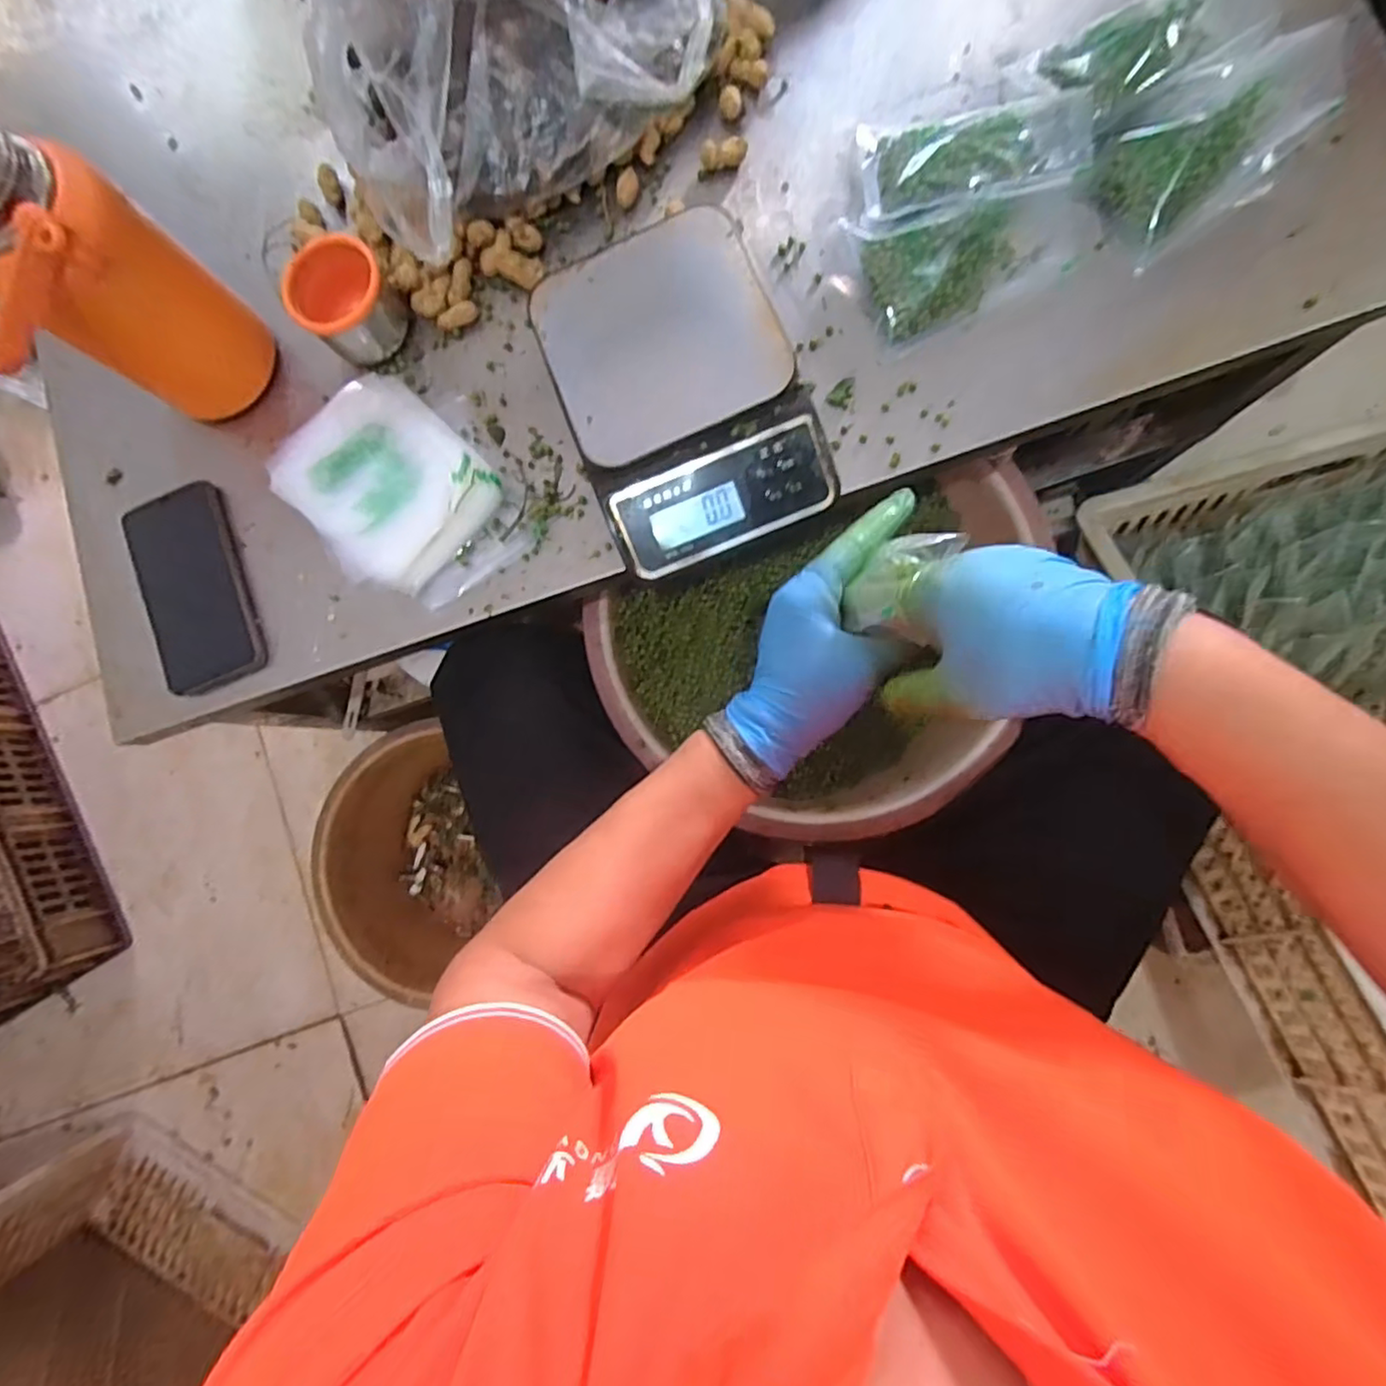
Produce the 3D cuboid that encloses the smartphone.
[{"bbox_3d":[-0.373,-0.076,0.484,0.076,0.010,0.151,-23,82,4],"label":"smartphone"}]

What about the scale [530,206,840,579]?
[{"bbox_3d":[-0.007,-0.199,0.431,0.151,0.064,0.209,-22,82,5],"label":"scale"}]

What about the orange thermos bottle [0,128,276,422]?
[{"bbox_3d":[-0.393,-0.255,0.414,0.103,0.201,0.131,41,90,9],"label":"orange thermos bottle"}]

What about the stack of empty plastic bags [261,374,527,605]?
[{"bbox_3d":[-0.218,-0.145,0.470,0.187,0.027,0.122,44,91,9],"label":"stack of empty plastic bags"}]

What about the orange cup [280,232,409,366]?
[{"bbox_3d":[-0.249,-0.281,0.470,0.069,0.057,0.069,-1,84,7],"label":"orange cup"}]

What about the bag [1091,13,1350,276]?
[{"bbox_3d":[0.330,-0.361,0.415,0.144,0.042,0.091,-34,81,3],"label":"bag"}]

